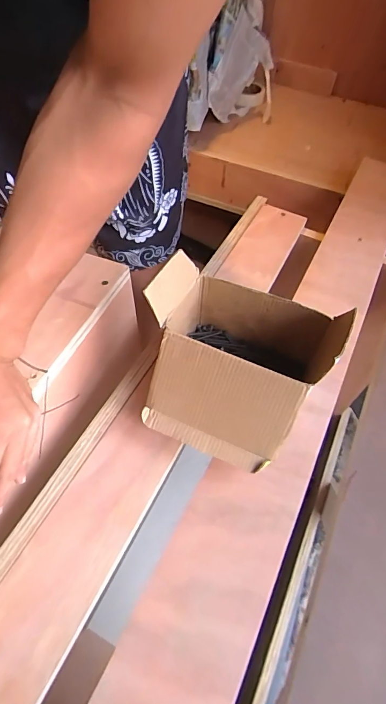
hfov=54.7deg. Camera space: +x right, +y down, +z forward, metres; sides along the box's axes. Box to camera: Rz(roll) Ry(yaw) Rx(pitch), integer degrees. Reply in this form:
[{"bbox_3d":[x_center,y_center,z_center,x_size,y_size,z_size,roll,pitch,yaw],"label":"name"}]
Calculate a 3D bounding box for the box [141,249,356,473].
[{"bbox_3d":[0.037,0.015,0.387,0.179,0.129,0.162,22,56,11],"label":"box"}]

